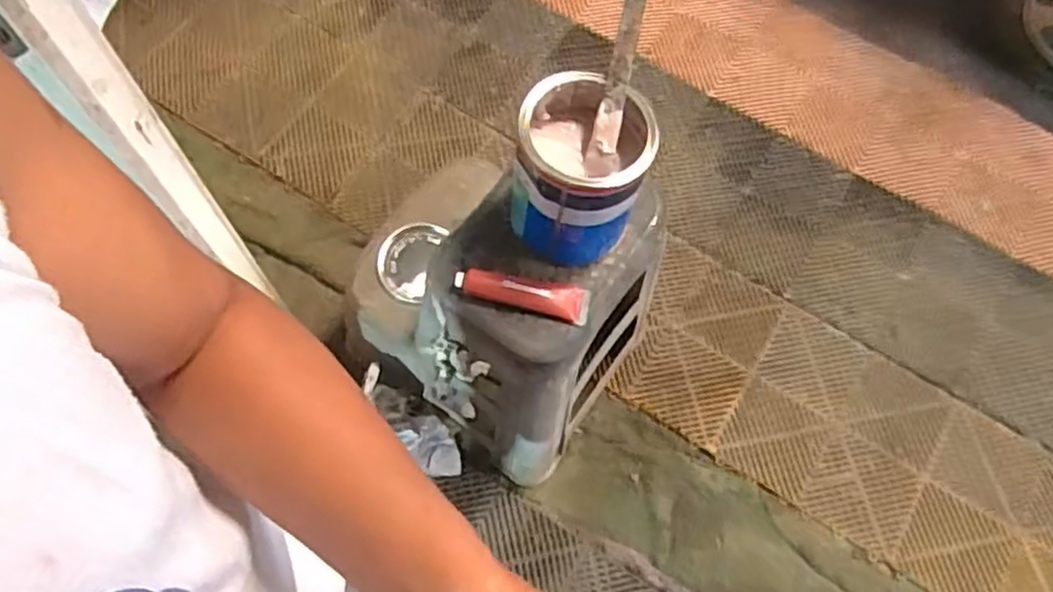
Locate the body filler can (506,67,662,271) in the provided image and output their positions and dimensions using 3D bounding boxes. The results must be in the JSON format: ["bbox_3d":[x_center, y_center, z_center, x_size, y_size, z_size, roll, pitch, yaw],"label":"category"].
[{"bbox_3d":[0.066,-0.149,0.948,0.149,0.203,0.153,1,66,-1],"label":"body filler can"}]

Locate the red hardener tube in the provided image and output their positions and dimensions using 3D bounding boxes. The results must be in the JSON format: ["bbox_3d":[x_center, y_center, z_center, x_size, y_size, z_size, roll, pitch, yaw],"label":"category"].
[{"bbox_3d":[-0.005,-0.006,0.991,0.174,0.029,0.048,10,67,3],"label":"red hardener tube"}]

